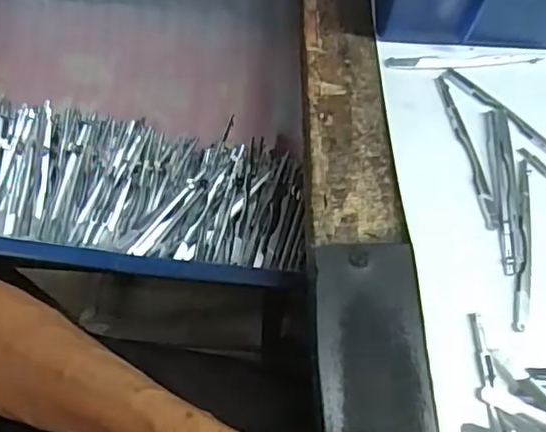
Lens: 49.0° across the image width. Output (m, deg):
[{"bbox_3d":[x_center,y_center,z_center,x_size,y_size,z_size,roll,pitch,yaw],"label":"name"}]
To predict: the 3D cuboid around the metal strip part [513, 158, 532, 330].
[{"bbox_3d":[0.141,0.014,0.335,0.008,0.004,0.101,10,67,3],"label":"metal strip part"}]

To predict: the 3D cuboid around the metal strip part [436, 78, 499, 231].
[{"bbox_3d":[0.117,-0.040,0.359,0.009,0.005,0.101,-10,68,-5],"label":"metal strip part"}]

